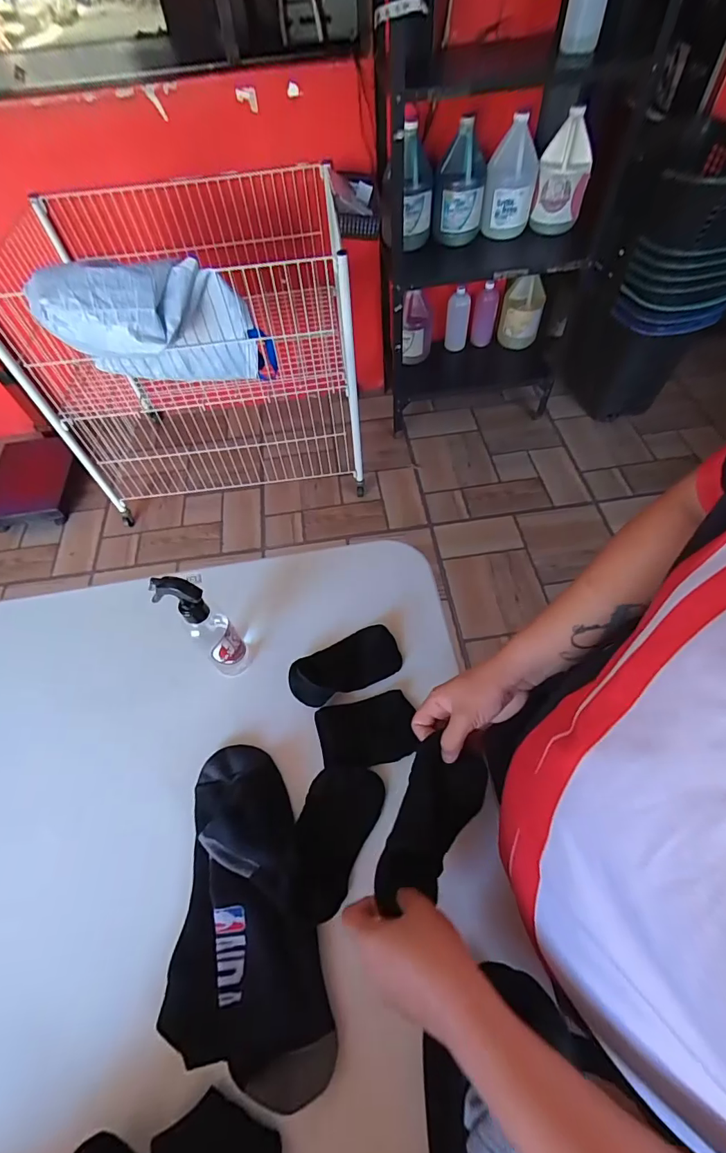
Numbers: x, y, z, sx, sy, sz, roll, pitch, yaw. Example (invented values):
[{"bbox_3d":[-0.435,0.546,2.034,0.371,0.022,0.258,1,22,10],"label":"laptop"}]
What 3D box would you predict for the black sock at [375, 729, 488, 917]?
[{"bbox_3d":[0.064,0.222,0.424,0.070,0.020,0.159,29,64,20],"label":"black sock"}]

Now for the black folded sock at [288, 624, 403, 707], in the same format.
[{"bbox_3d":[-0.022,0.110,0.565,0.139,0.022,0.068,-26,60,-12],"label":"black folded sock"}]

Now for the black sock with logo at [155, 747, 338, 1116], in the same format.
[{"bbox_3d":[-0.126,0.317,0.436,0.138,0.034,0.285,-16,58,-6],"label":"black sock with logo"}]

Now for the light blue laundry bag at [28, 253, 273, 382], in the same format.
[{"bbox_3d":[-0.469,-0.572,1.096,0.447,0.349,0.203,-11,58,-3],"label":"light blue laundry bag"}]

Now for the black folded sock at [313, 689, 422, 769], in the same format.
[{"bbox_3d":[0.005,0.182,0.532,0.112,0.013,0.075,-14,58,-5],"label":"black folded sock"}]

